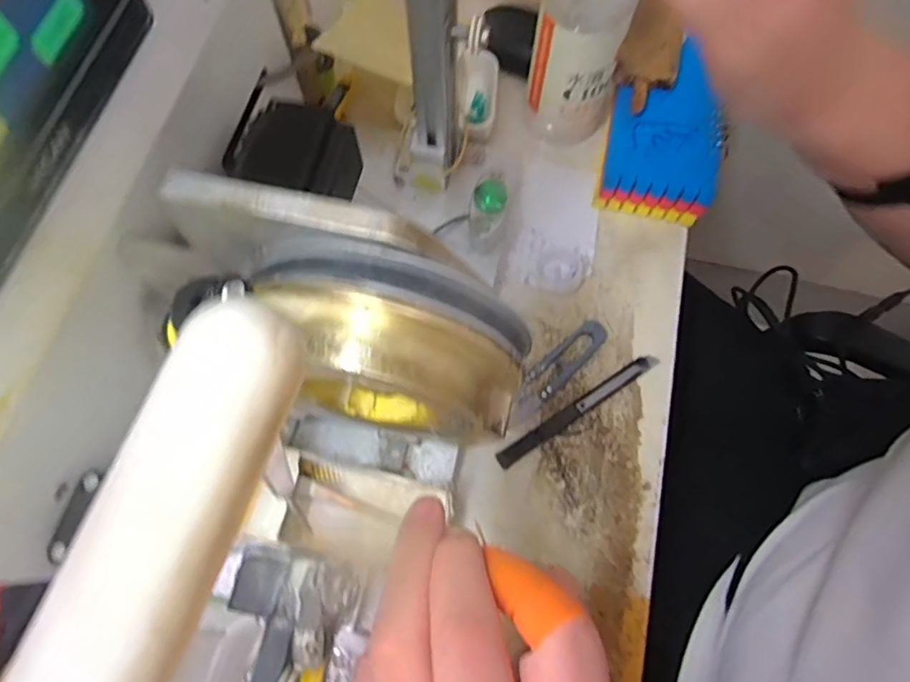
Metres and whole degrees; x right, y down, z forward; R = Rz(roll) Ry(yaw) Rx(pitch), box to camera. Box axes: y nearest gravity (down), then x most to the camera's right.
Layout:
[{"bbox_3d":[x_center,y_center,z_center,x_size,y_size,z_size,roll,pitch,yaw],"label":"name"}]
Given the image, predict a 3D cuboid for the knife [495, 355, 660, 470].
[{"bbox_3d":[0.083,0.045,0.365,0.128,0.007,0.011,-32,72,-12],"label":"knife"}]

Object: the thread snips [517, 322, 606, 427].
[{"bbox_3d":[0.070,0.018,0.373,0.091,0.008,0.022,-43,75,-15],"label":"thread snips"}]

